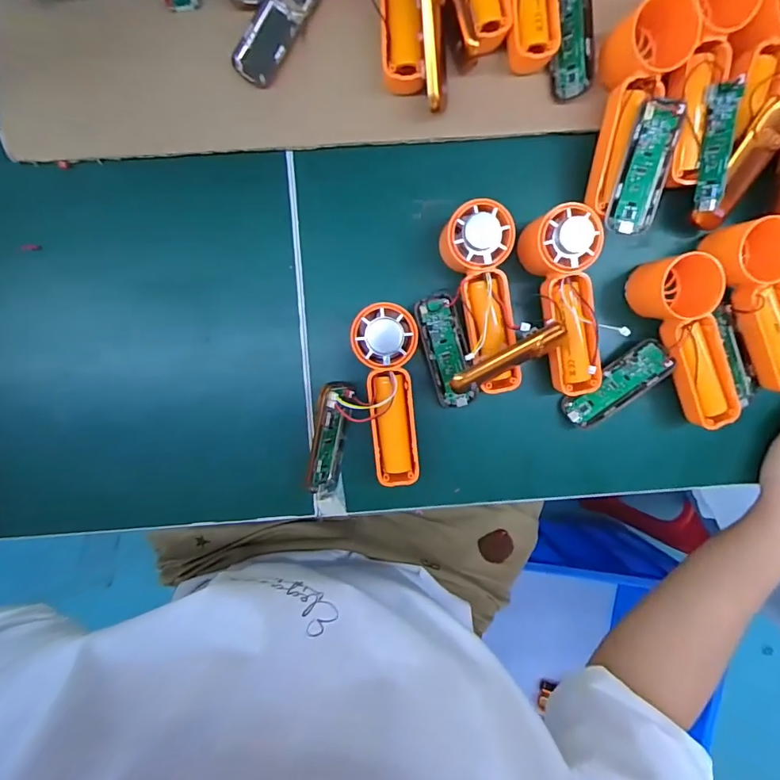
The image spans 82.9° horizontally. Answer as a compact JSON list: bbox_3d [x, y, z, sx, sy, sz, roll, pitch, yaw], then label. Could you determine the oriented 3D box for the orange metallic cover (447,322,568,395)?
[{"bbox_3d":[0.078,-0.020,0.292,0.080,0.014,0.016,-29,96,1],"label":"orange metallic cover"}]

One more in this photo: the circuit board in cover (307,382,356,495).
[{"bbox_3d":[-0.043,0.039,0.320,0.009,0.033,0.090,25,109,36],"label":"circuit board in cover"}]

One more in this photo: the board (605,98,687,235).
[{"bbox_3d":[0.171,-0.147,0.296,0.028,0.012,0.079,13,106,6],"label":"board"}]

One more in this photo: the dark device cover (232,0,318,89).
[{"bbox_3d":[-0.077,-0.248,0.301,0.028,0.009,0.079,29,94,-4],"label":"dark device cover"}]

